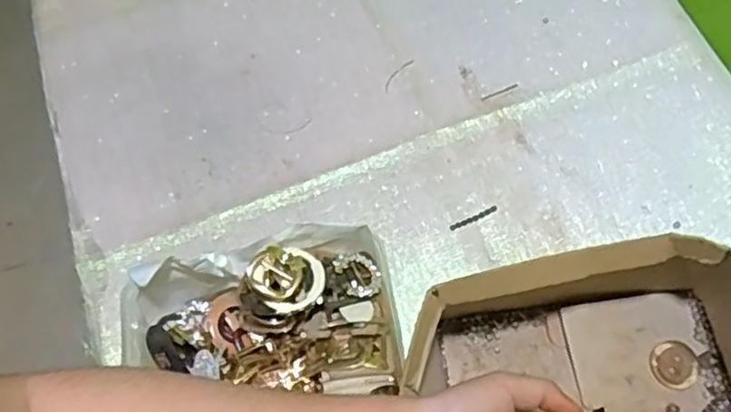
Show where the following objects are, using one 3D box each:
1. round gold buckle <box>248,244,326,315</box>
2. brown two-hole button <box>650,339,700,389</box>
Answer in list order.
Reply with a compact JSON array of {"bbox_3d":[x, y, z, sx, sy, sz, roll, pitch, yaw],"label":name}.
[{"bbox_3d":[-0.056,0.051,0.474,0.050,0.012,0.046,-1,71,2],"label":"round gold buckle"},{"bbox_3d":[0.224,0.115,0.476,0.033,0.004,0.034,-1,71,2],"label":"brown two-hole button"}]

